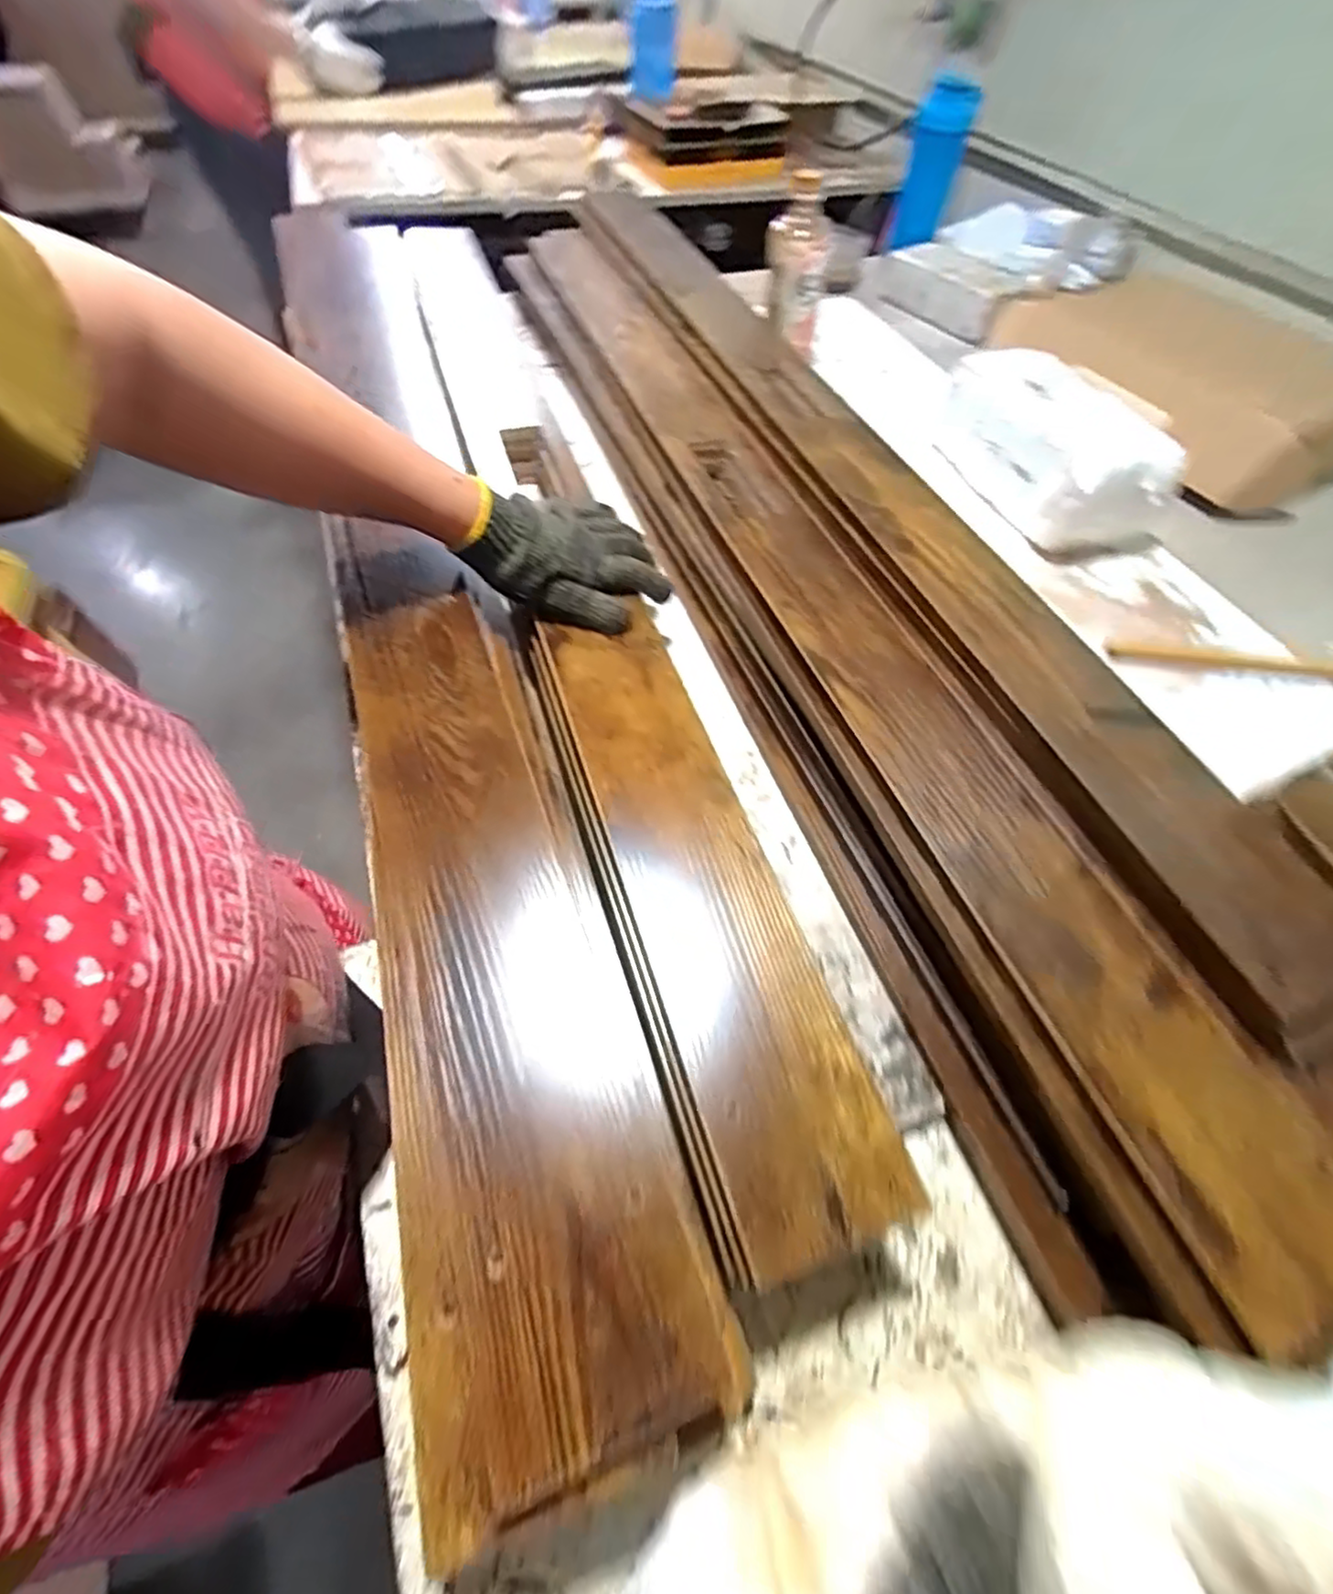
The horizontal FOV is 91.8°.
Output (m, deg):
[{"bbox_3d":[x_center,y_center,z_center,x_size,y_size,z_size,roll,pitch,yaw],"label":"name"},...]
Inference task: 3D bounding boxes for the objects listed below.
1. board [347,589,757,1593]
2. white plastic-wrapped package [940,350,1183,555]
[{"bbox_3d":[-0.097,0.058,0.332,0.111,0.021,0.437,-15,57,-13],"label":"board"},{"bbox_3d":[0.400,-0.362,0.674,0.113,0.104,0.238,-9,56,-10],"label":"white plastic-wrapped package"}]

